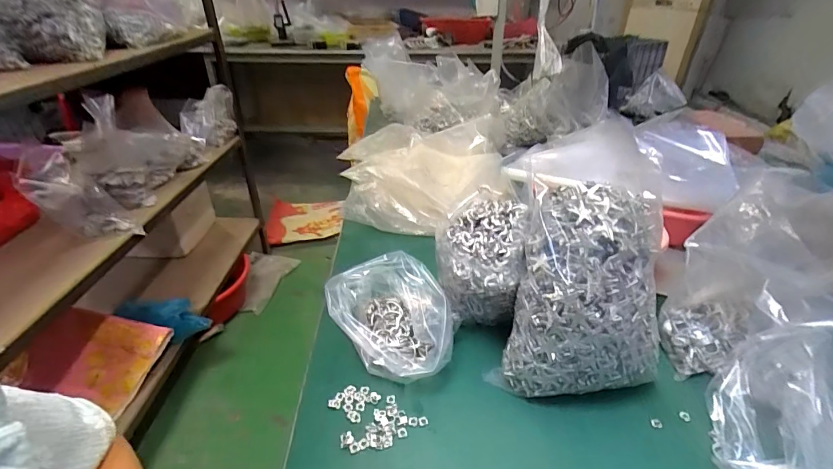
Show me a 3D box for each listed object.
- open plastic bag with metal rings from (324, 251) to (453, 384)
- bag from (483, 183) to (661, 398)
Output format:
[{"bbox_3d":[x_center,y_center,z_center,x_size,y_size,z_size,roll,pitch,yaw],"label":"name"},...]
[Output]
[{"bbox_3d":[-0.029,0.107,0.486,0.139,0.107,0.134,-8,33,-11],"label":"open plastic bag with metal rings"},{"bbox_3d":[0.182,0.075,0.439,0.161,0.219,0.129,16,36,24],"label":"bag"}]

